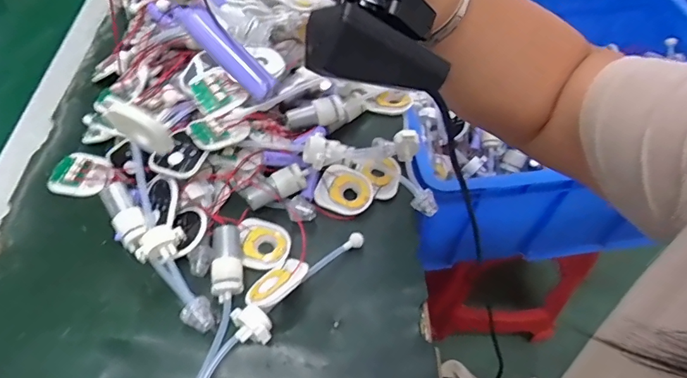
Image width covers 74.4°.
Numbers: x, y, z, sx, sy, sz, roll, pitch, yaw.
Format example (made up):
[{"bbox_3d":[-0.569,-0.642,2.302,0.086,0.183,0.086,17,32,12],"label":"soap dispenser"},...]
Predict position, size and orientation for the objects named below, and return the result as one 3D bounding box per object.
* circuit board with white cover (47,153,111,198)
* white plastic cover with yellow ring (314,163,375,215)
[{"bbox_3d":[-0.270,-0.015,0.465,0.055,0.011,0.051,16,55,10],"label":"circuit board with white cover"},{"bbox_3d":[0.002,0.001,0.469,0.057,0.015,0.047,19,61,10],"label":"white plastic cover with yellow ring"}]

